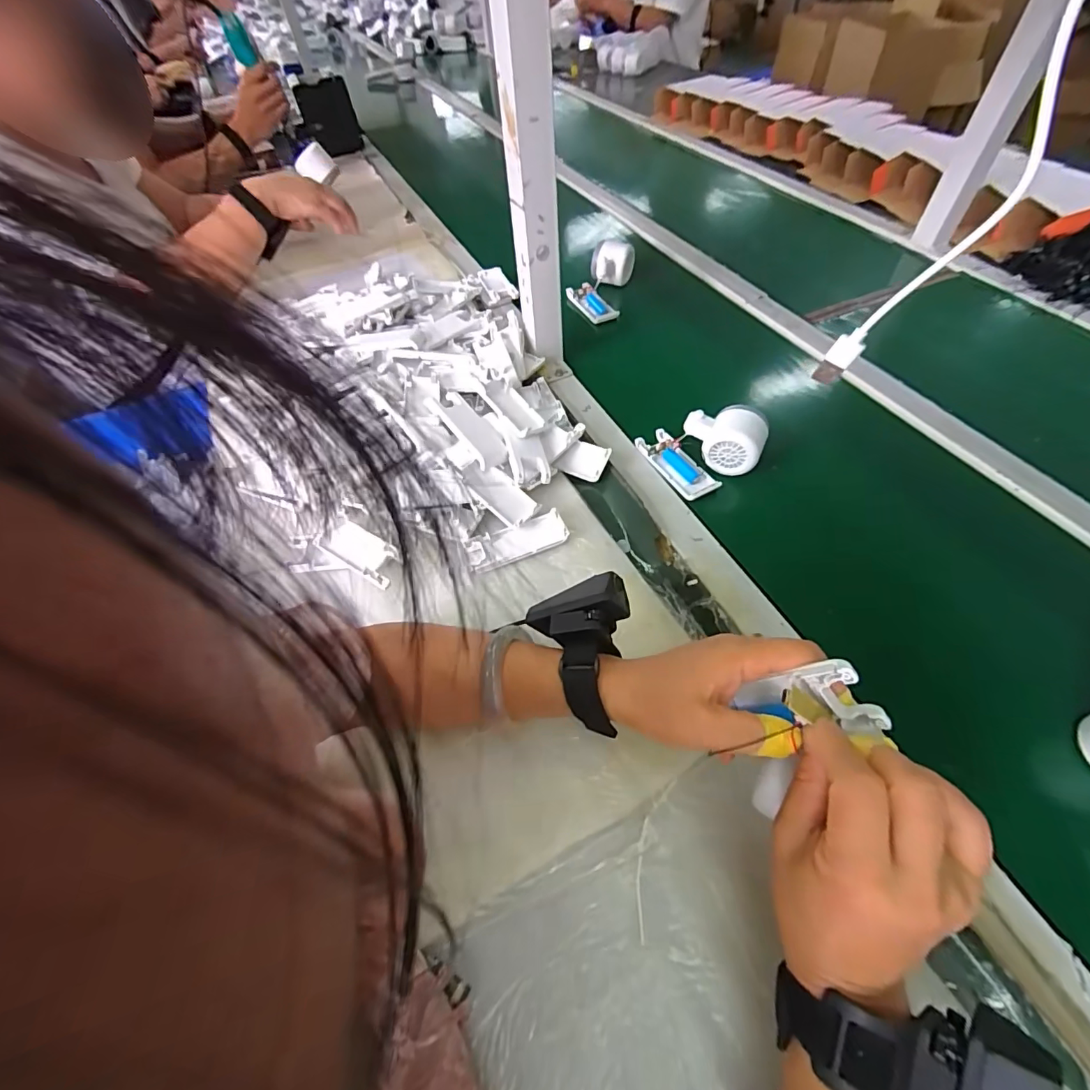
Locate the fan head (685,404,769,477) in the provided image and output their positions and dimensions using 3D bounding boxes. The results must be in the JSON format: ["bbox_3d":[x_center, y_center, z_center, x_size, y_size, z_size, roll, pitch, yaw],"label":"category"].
[{"bbox_3d":[0.190,-0.115,0.515,0.078,0.056,0.047,12,56,12],"label":"fan head"}]

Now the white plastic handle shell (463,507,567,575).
[{"bbox_3d":[-0.028,-0.004,0.475,0.097,0.013,0.035,-18,55,-9],"label":"white plastic handle shell"}]

